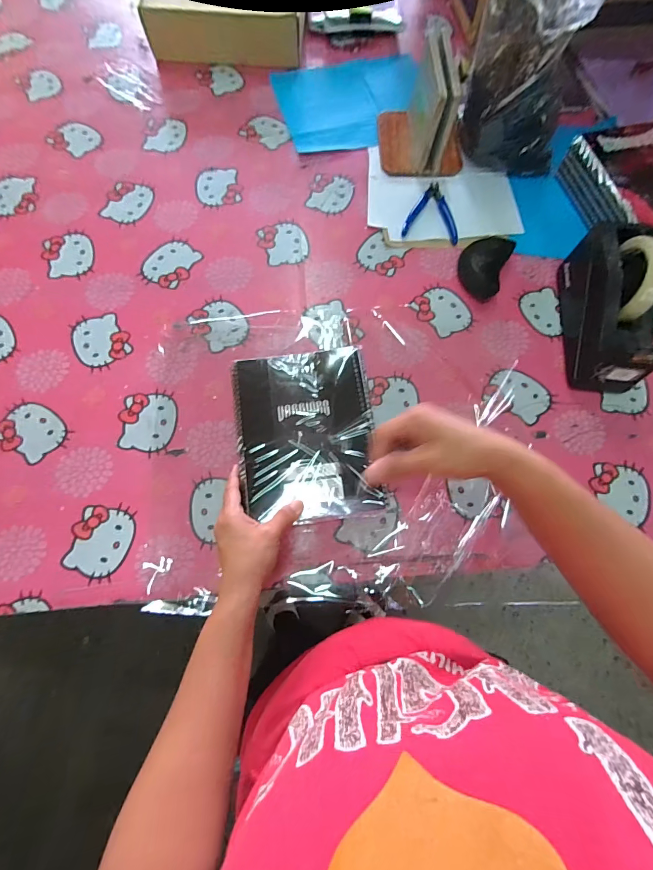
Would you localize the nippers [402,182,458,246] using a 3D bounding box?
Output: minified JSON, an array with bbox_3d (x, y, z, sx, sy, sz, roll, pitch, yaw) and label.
[{"bbox_3d":[0.170,-0.352,0.594,0.085,0.005,0.109,13,73,3],"label":"nippers"}]

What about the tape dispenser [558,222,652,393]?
[{"bbox_3d":[0.372,-0.171,0.482,0.068,0.122,0.197,6,73,1],"label":"tape dispenser"}]

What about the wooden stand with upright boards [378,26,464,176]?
[{"bbox_3d":[0.157,-0.510,0.587,0.129,0.115,0.146,-3,73,-2],"label":"wooden stand with upright boards"}]

